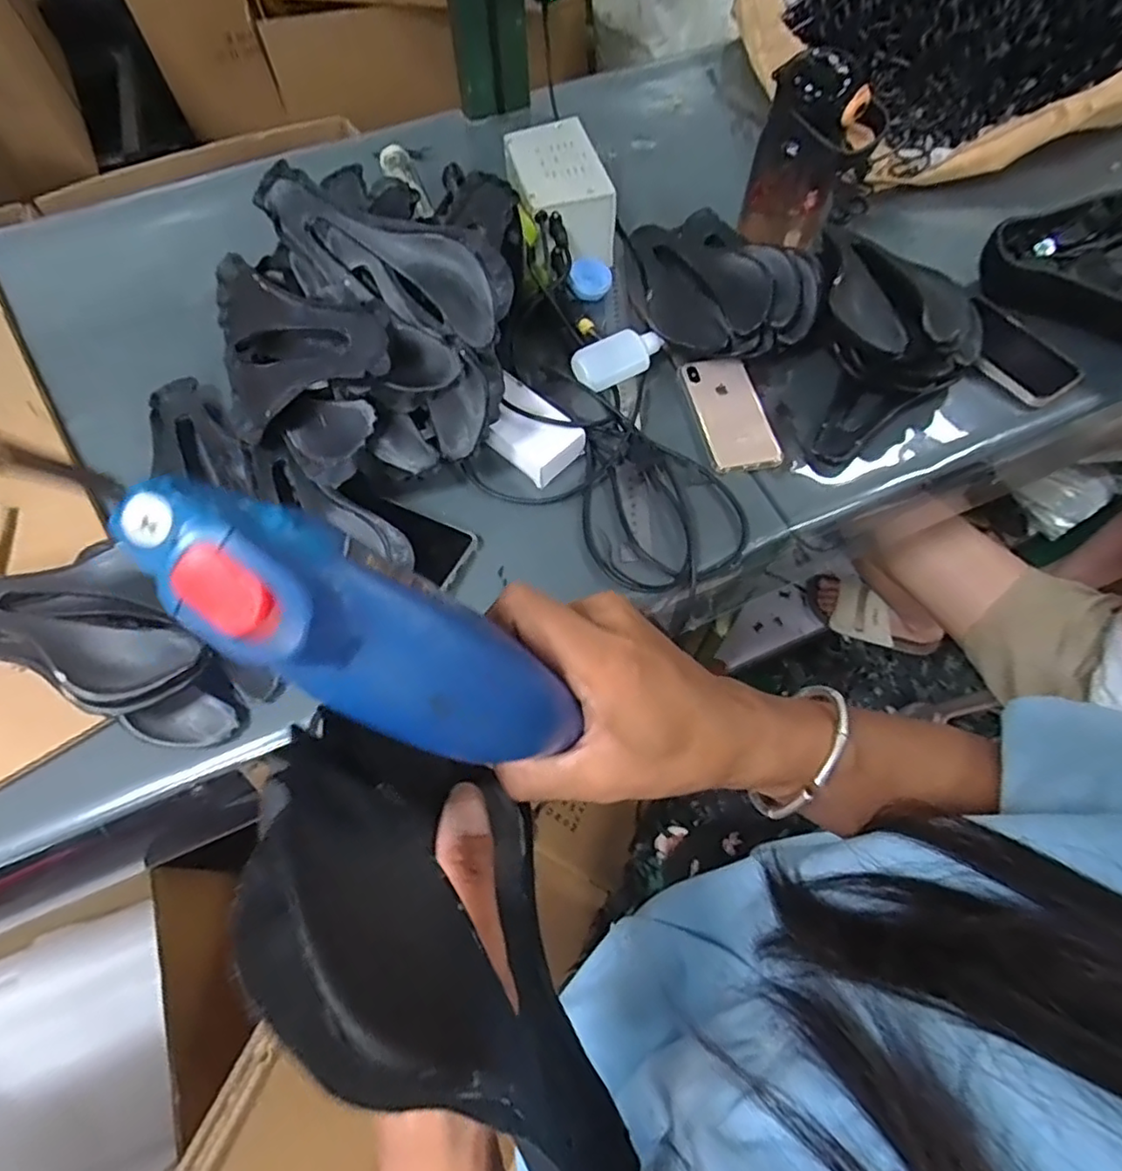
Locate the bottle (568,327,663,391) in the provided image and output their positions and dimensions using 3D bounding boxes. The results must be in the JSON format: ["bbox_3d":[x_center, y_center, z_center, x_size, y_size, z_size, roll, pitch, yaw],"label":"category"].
[{"bbox_3d":[0.060,-0.232,0.646,0.099,0.039,0.045,-28,65,-14],"label":"bottle"}]

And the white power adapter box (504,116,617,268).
[{"bbox_3d":[-0.005,-0.445,0.704,0.098,0.077,0.154,-12,62,-7],"label":"white power adapter box"}]

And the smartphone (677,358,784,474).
[{"bbox_3d":[0.173,-0.175,0.631,0.072,0.014,0.138,-11,62,-6],"label":"smartphone"}]

